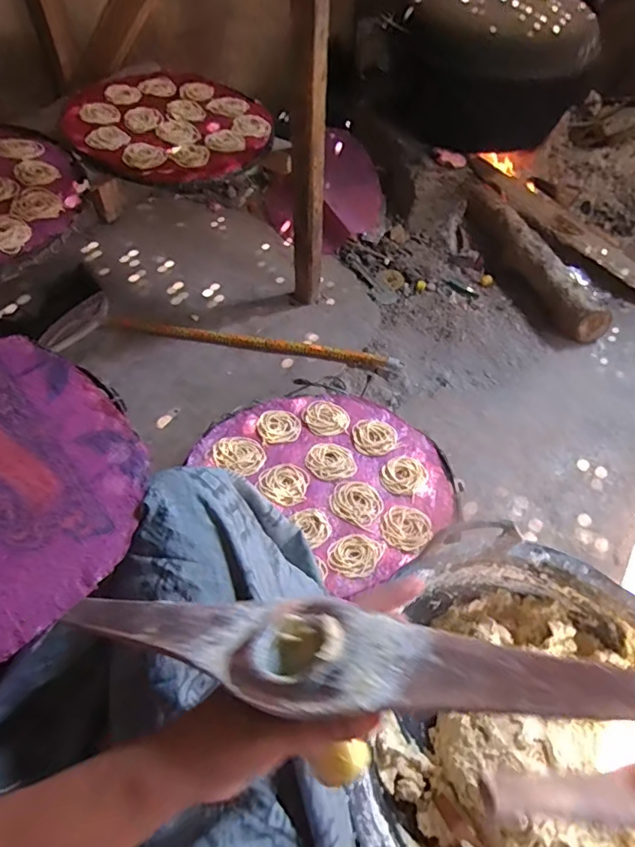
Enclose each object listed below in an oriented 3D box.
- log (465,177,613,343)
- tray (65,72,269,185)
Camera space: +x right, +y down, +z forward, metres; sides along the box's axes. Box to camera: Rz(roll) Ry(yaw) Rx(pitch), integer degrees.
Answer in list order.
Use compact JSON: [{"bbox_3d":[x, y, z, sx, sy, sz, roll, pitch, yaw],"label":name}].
[{"bbox_3d":[0.497,-0.407,1.237,0.083,0.074,0.539,-16,55,-13],"label":"log"},{"bbox_3d":[-0.275,-0.562,0.961,0.359,0.045,0.365,-1,54,1],"label":"tray"}]

